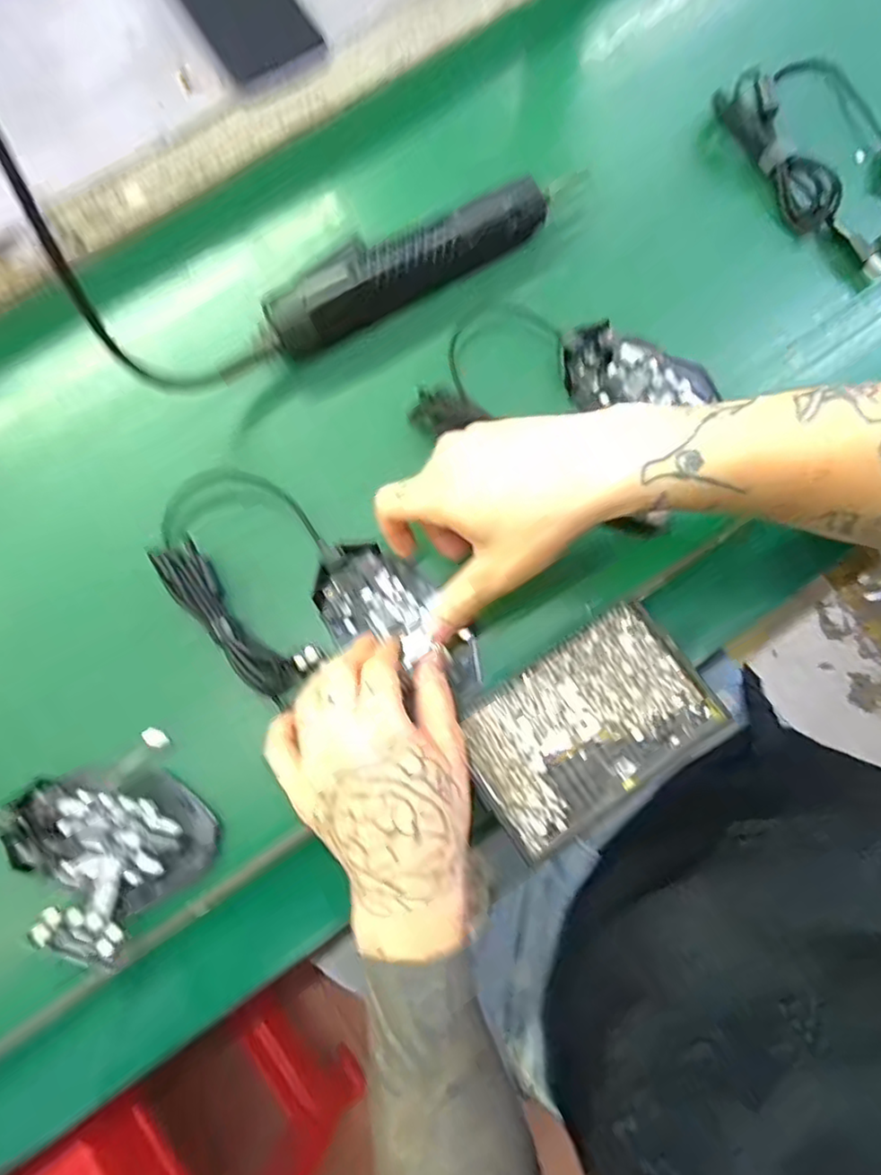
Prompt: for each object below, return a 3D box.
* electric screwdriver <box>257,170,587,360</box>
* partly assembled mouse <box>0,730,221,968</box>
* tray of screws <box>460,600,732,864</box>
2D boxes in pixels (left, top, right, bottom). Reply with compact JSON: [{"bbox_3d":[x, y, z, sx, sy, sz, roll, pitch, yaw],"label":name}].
[{"bbox_3d":[-0.014,-0.210,0.424,0.227,0.043,0.042,-29,80,-4],"label":"electric screwdriver"},{"bbox_3d":[-0.245,0.155,0.365,0.207,0.028,0.173,-34,80,-5],"label":"partly assembled mouse"},{"bbox_3d":[0.082,0.078,0.367,0.135,0.009,0.087,-35,80,-5],"label":"tray of screws"}]

